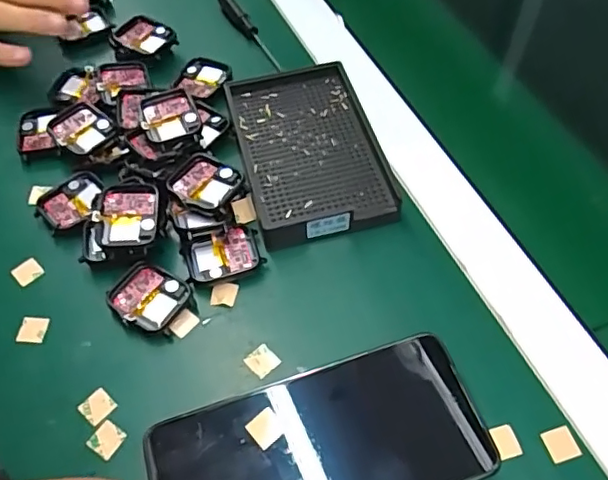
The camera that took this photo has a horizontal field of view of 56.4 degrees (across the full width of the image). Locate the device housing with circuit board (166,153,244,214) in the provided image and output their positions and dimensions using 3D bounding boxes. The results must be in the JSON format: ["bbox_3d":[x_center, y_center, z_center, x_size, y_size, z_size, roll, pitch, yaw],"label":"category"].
[{"bbox_3d":[-0.062,-0.033,0.365,0.044,0.019,0.038,30,62,20],"label":"device housing with circuit board"}]

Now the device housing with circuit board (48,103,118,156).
[{"bbox_3d":[-0.154,-0.076,0.400,0.038,0.014,0.043,-40,64,-22],"label":"device housing with circuit board"}]

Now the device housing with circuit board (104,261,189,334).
[{"bbox_3d":[-0.092,0.034,0.336,0.042,0.010,0.038,30,62,19],"label":"device housing with circuit board"}]

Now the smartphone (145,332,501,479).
[{"bbox_3d":[0.009,0.105,0.283,0.159,0.014,0.078,-16,57,-9],"label":"smartphone"}]

